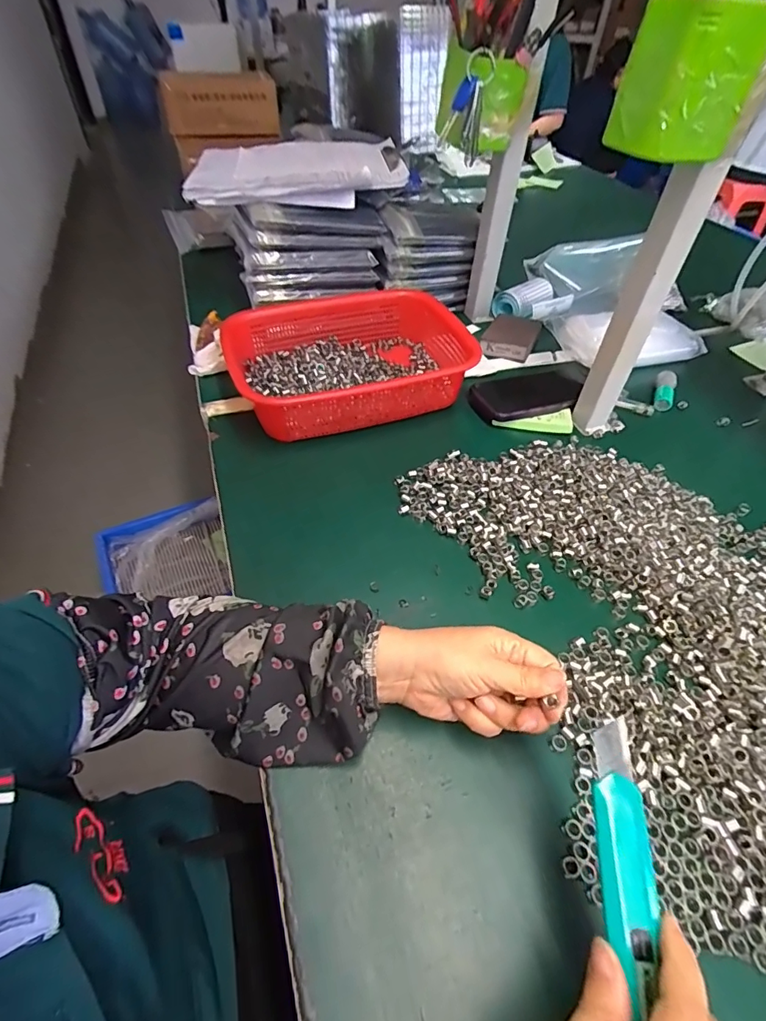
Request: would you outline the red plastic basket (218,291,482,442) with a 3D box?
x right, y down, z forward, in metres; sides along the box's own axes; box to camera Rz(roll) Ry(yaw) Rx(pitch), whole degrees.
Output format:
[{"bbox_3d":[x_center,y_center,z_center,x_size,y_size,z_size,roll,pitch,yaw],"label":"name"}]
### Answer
[{"bbox_3d":[-0.028,-0.188,0.589,0.282,0.067,0.203,-15,51,-15],"label":"red plastic basket"}]

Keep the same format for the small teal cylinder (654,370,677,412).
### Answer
[{"bbox_3d":[0.372,-0.156,0.624,0.025,0.027,0.067,19,51,14],"label":"small teal cylinder"}]

